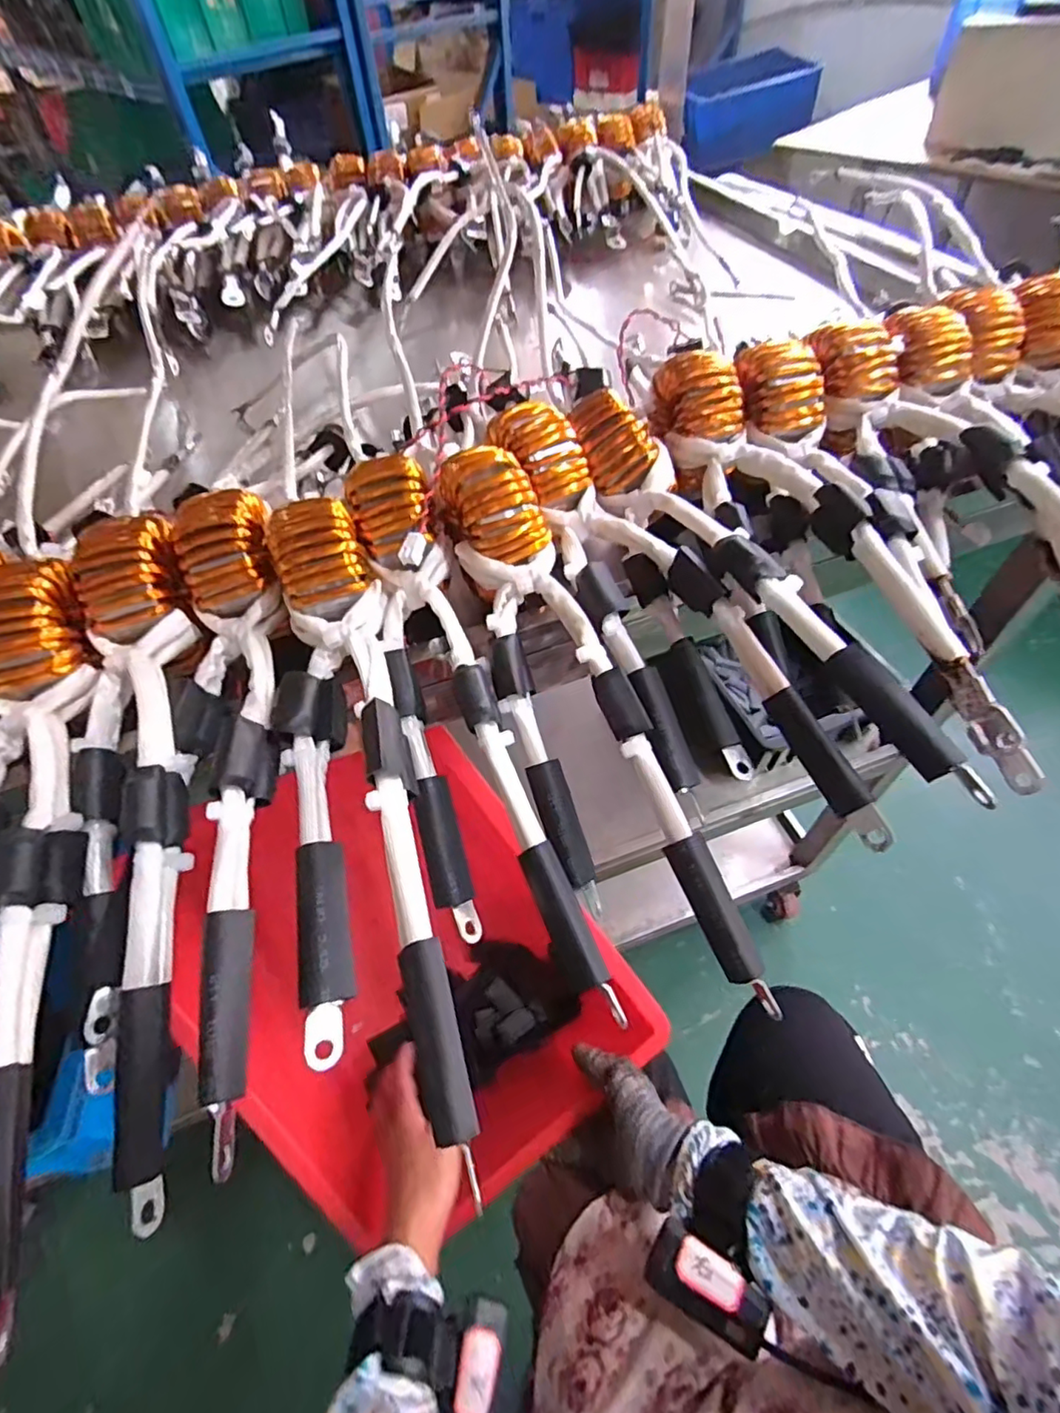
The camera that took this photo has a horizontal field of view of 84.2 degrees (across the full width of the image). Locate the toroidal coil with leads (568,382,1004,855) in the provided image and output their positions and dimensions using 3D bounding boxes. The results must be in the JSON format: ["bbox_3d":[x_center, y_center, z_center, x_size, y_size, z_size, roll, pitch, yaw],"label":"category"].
[{"bbox_3d":[0.090,-0.062,0.292,0.050,0.060,0.272,-20,55,-10],"label":"toroidal coil with leads"}]

